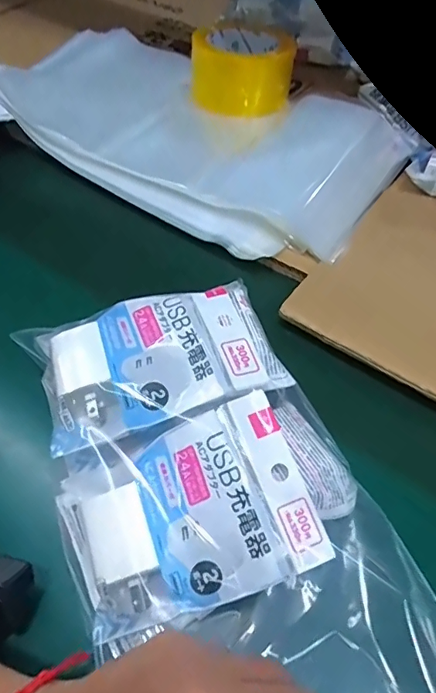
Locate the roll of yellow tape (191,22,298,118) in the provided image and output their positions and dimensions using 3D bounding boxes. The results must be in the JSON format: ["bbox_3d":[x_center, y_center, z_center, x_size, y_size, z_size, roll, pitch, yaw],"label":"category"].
[{"bbox_3d":[0.029,-0.300,0.522,0.099,0.058,0.099,1,53,-1],"label":"roll of yellow tape"}]

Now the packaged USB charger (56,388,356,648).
[{"bbox_3d":[-0.003,0.087,0.269,0.156,0.041,0.092,-13,54,-12],"label":"packaged USB charger"}]

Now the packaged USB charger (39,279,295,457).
[{"bbox_3d":[-0.037,0.007,0.305,0.138,0.026,0.088,-14,55,-12],"label":"packaged USB charger"}]

